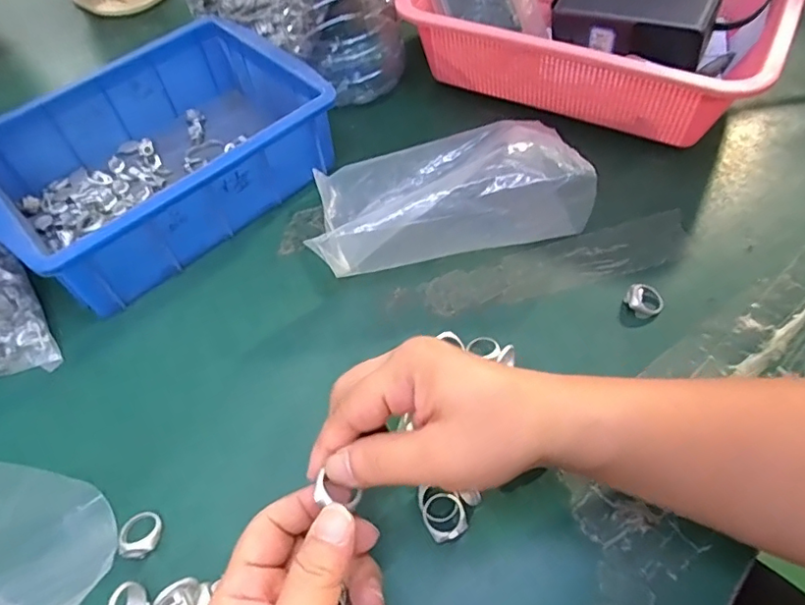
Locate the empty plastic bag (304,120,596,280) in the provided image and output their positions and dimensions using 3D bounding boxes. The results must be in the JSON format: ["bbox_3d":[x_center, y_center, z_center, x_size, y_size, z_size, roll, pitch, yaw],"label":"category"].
[{"bbox_3d":[0.026,-0.085,0.410,0.189,0.065,0.121,-12,54,-4],"label":"empty plastic bag"}]

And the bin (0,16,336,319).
[{"bbox_3d":[-0.192,-0.115,0.442,0.237,0.079,0.170,-37,60,-20],"label":"bin"}]

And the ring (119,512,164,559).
[{"bbox_3d":[-0.144,0.127,0.304,0.021,0.006,0.025,5,38,-6],"label":"ring"}]

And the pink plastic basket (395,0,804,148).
[{"bbox_3d":[0.173,-0.243,0.496,0.291,0.089,0.214,25,60,21],"label":"pink plastic basket"}]

